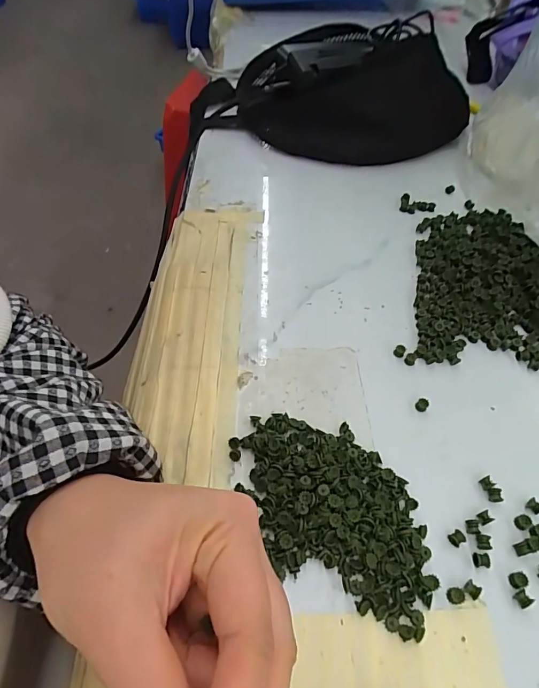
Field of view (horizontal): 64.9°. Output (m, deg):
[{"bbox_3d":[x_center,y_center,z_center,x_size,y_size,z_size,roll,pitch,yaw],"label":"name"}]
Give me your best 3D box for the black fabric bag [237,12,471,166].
[{"bbox_3d":[0.089,-0.291,0.466,0.238,0.086,0.183,-3,54,-3],"label":"black fabric bag"}]

